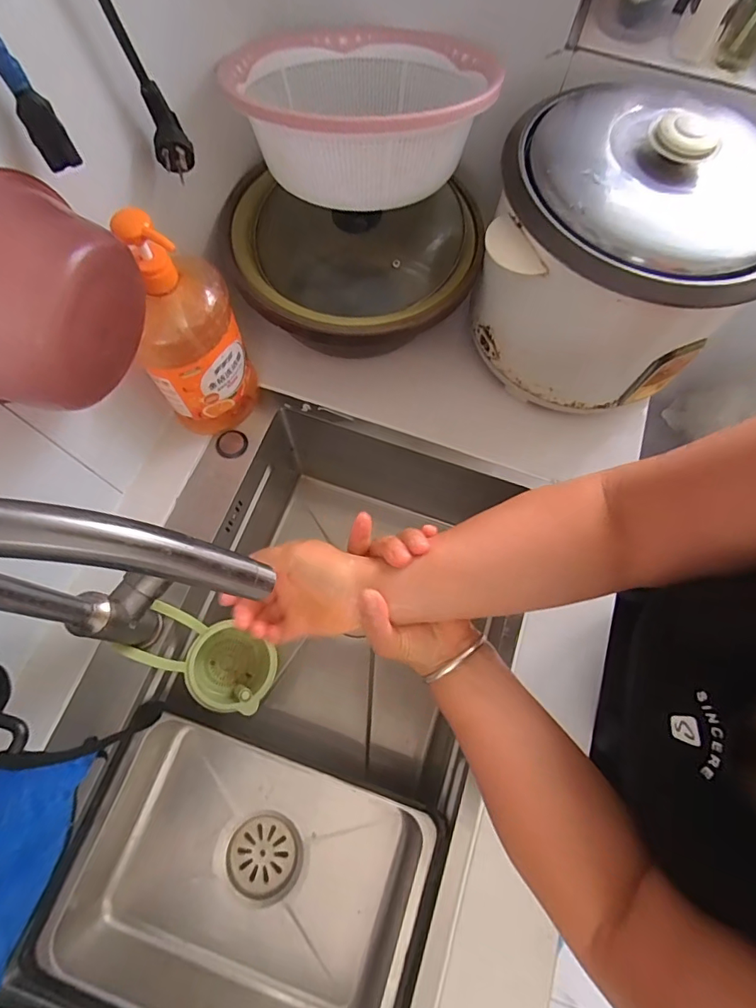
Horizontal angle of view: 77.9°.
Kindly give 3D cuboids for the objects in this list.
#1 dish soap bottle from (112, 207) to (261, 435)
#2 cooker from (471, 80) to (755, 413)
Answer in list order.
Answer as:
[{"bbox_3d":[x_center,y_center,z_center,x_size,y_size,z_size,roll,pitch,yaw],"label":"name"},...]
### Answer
[{"bbox_3d":[-0.200,-0.175,0.503,0.108,0.265,0.079,-21,72,-10],"label":"dish soap bottle"},{"bbox_3d":[0.275,-0.292,0.543,0.291,0.238,0.291,24,71,7],"label":"cooker"}]

